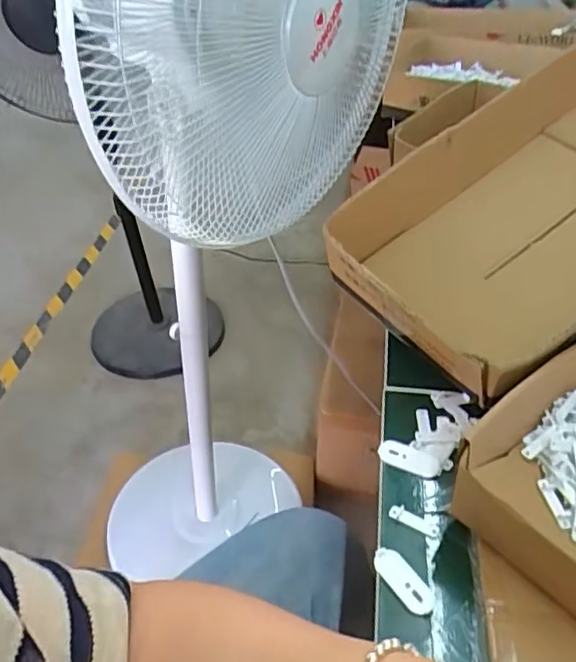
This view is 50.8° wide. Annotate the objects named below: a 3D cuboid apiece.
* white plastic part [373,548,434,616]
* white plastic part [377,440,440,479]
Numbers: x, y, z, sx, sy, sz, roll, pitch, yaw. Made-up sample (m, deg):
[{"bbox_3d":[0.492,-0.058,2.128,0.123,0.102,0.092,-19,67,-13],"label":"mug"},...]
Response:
[{"bbox_3d":[0.078,0.169,0.412,0.018,0.011,0.048,-31,49,-30],"label":"white plastic part"},{"bbox_3d":[0.096,0.101,0.482,0.048,0.009,0.017,17,44,20],"label":"white plastic part"}]

